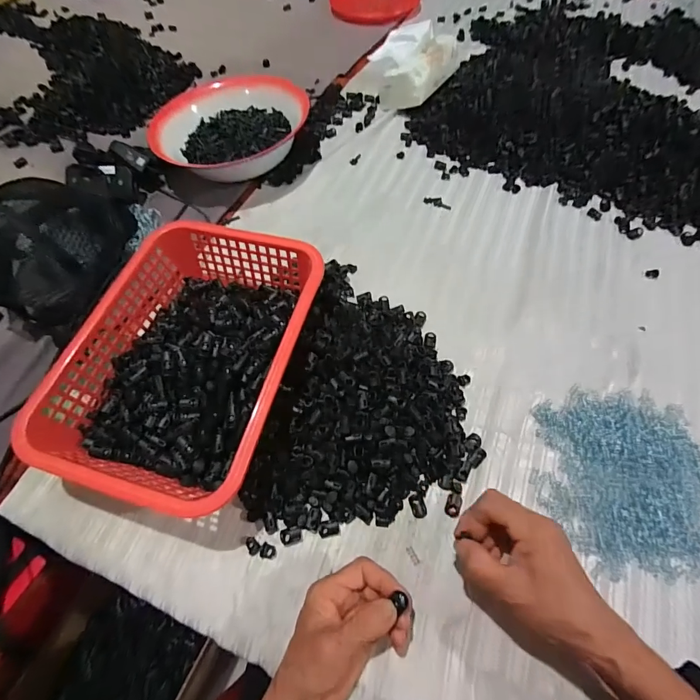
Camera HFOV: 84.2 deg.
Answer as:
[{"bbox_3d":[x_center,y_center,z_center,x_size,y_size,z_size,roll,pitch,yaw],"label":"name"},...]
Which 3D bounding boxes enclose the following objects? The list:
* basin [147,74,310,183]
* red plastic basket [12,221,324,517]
[{"bbox_3d":[-0.188,-0.380,0.648,0.233,0.093,0.191,-2,61,0],"label":"basin"},{"bbox_3d":[-0.163,0.006,0.425,0.214,0.085,0.294,13,62,9],"label":"red plastic basket"}]

